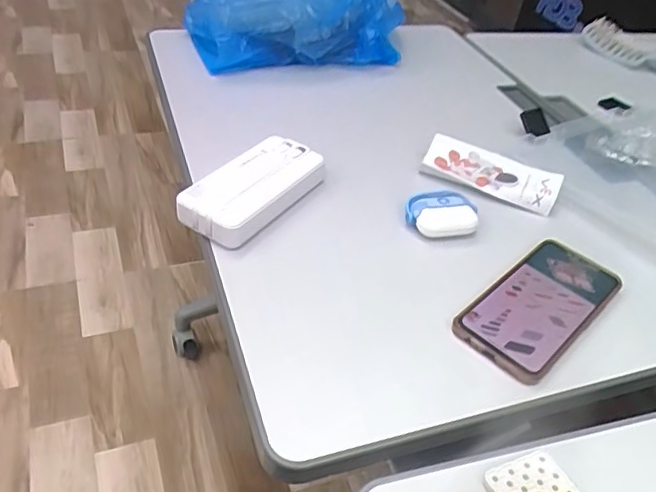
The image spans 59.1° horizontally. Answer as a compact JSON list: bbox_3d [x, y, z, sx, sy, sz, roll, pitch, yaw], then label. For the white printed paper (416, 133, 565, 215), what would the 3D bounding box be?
[{"bbox_3d":[0.166,-0.074,0.595,0.138,0.018,0.059,22,43,16],"label":"white printed paper"}]

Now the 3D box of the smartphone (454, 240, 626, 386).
[{"bbox_3d":[0.176,0.047,0.478,0.160,0.009,0.074,-30,54,-35],"label":"smartphone"}]

